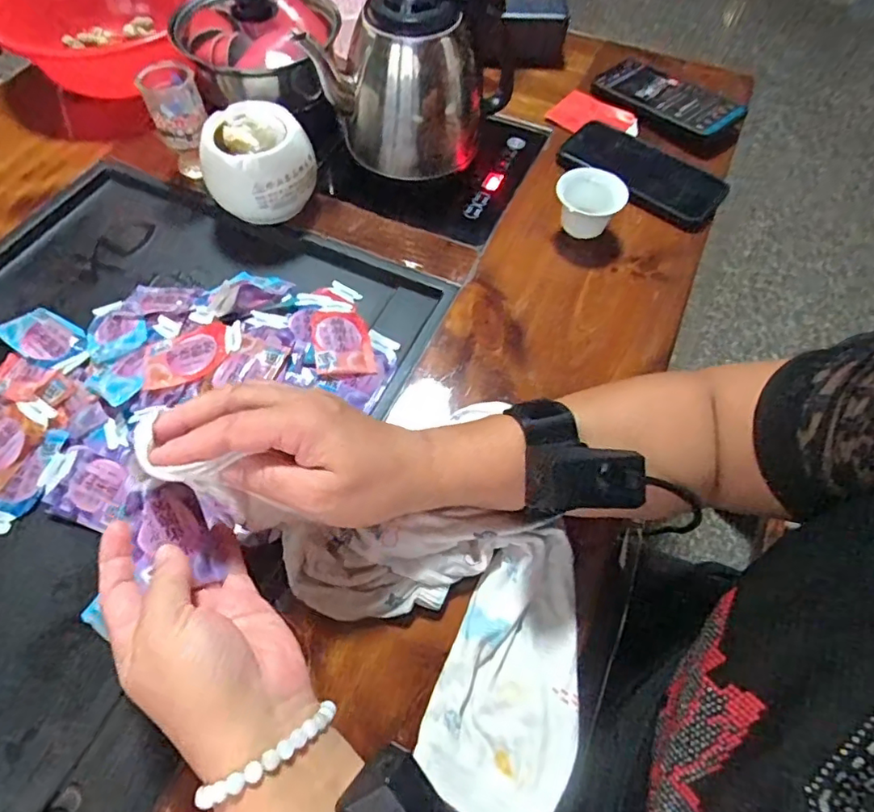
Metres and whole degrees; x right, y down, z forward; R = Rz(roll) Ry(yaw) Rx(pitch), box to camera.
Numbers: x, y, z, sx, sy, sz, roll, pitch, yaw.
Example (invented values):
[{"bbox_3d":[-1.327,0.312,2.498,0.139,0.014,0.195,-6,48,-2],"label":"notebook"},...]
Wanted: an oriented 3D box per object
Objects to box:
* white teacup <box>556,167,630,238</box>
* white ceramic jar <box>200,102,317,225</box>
[{"bbox_3d":[0.139,-0.183,0.509,0.061,0.046,0.059,15,60,7],"label":"white teacup"},{"bbox_3d":[-0.156,-0.212,0.508,0.094,0.084,0.084,11,60,4],"label":"white ceramic jar"}]

